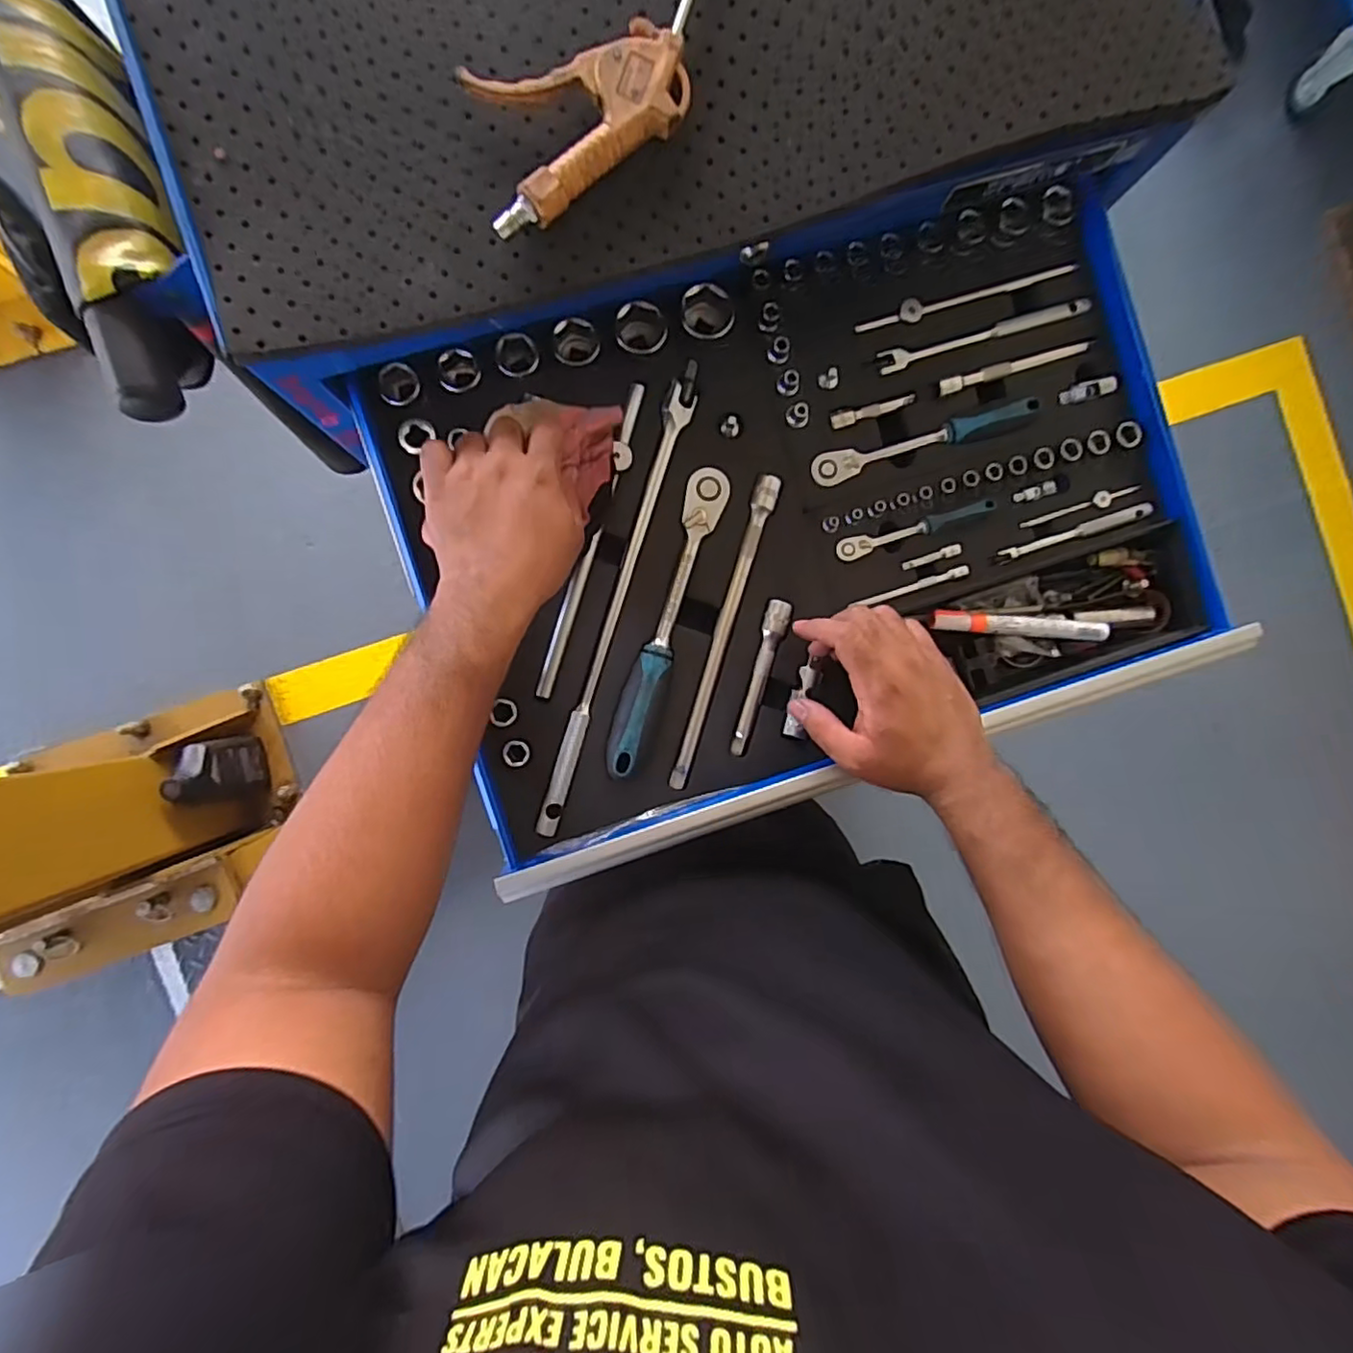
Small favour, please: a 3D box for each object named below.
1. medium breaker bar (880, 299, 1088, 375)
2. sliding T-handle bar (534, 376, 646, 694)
[{"bbox_3d":[0.245,-0.273,0.495,0.178,0.008,0.017,-19,92,-4],"label":"medium breaker bar"},{"bbox_3d":[-0.062,-0.102,0.467,0.019,0.013,0.244,17,89,-4],"label":"sliding T-handle bar"}]

